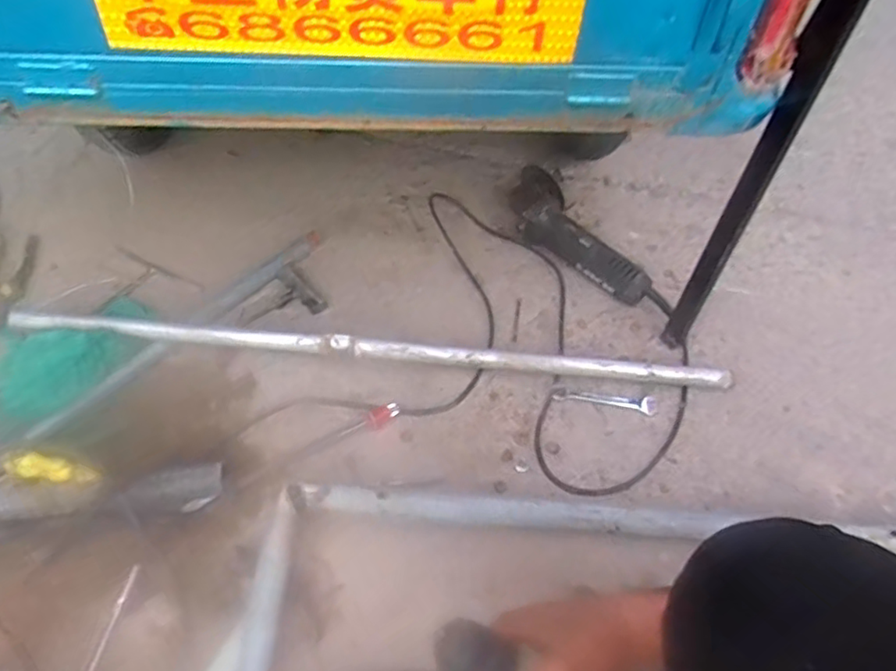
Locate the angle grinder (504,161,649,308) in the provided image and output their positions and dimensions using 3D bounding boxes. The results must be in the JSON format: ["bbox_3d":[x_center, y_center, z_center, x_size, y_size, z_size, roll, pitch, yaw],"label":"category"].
[{"bbox_3d":[0.194,-0.155,1.009,0.087,0.077,0.300,-26,58,-24],"label":"angle grinder"}]

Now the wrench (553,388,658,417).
[{"bbox_3d":[0.213,0.090,0.846,0.139,0.011,0.024,5,50,-1],"label":"wrench"}]

